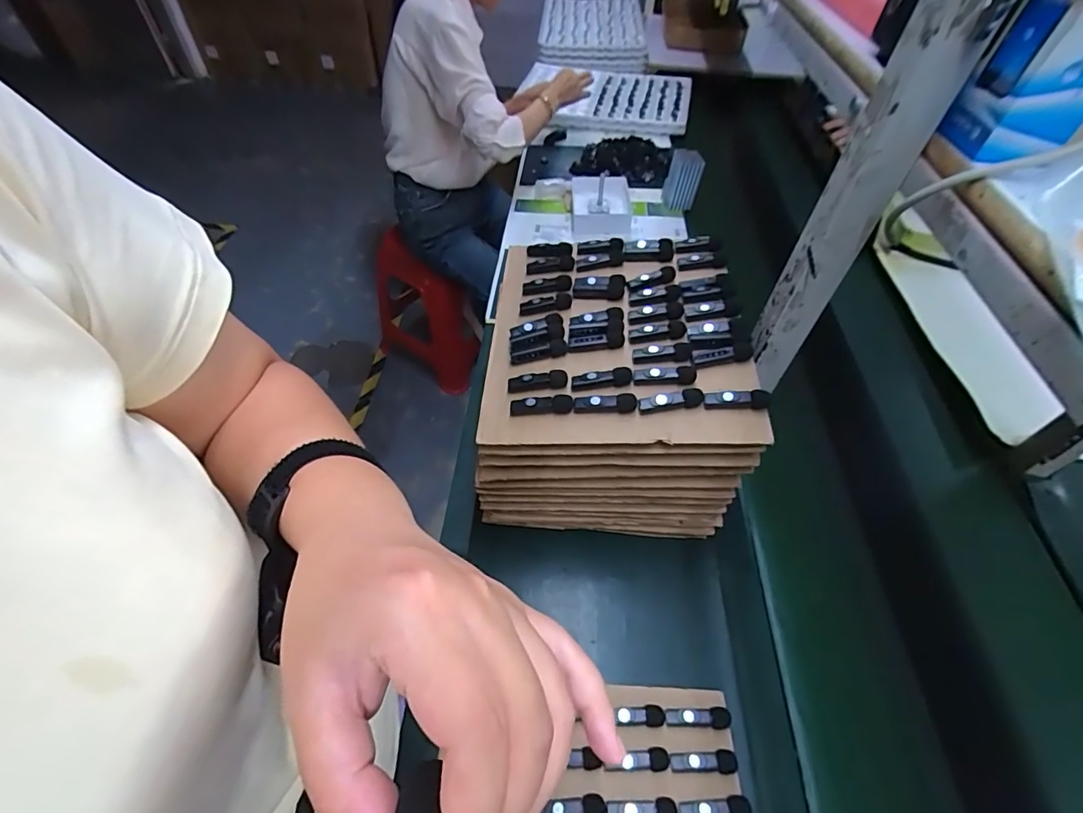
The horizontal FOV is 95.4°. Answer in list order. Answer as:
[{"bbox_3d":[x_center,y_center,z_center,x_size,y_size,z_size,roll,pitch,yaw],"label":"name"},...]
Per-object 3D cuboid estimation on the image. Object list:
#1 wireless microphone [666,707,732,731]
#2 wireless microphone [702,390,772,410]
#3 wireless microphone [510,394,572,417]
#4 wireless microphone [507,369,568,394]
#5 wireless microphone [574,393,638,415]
[{"bbox_3d":[0.163,0.324,0.513,0.067,0.010,0.020,2,51,3],"label":"wireless microphone"},{"bbox_3d":[0.198,-0.006,0.498,0.065,0.016,0.015,5,51,1],"label":"wireless microphone"},{"bbox_3d":[0.000,-0.002,0.522,0.066,0.018,0.015,5,51,0],"label":"wireless microphone"},{"bbox_3d":[-0.005,-0.027,0.543,0.066,0.021,0.015,-1,51,0],"label":"wireless microphone"},{"bbox_3d":[0.066,-0.003,0.510,0.063,0.021,0.012,5,51,1],"label":"wireless microphone"}]

